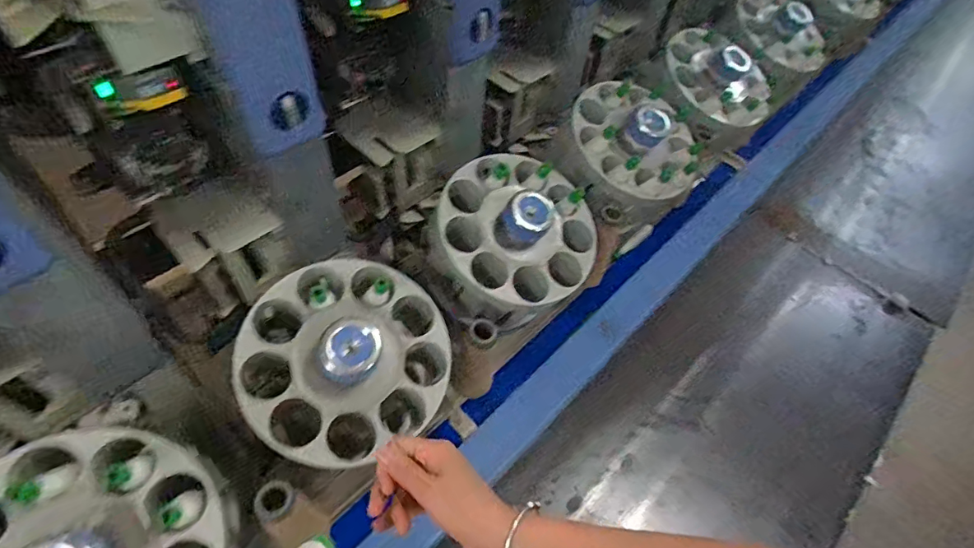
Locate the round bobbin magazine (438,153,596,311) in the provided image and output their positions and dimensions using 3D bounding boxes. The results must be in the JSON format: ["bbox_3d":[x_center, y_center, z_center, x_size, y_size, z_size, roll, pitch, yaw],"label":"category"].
[{"bbox_3d":[0.041,-0.064,0.726,0.226,0.126,0.226,6,70,-17],"label":"round bobbin magazine"}]

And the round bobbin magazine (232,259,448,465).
[{"bbox_3d":[-0.166,0.093,0.585,0.239,0.104,0.239,5,69,-14],"label":"round bobbin magazine"}]

